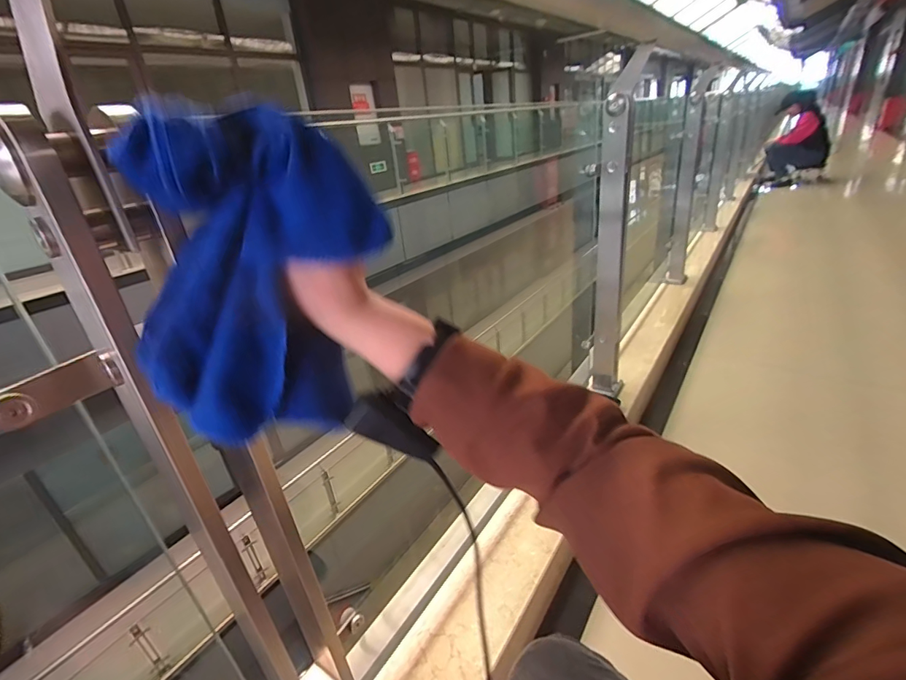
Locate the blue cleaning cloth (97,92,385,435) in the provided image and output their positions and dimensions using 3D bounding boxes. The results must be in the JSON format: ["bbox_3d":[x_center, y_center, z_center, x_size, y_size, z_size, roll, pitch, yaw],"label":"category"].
[{"bbox_3d":[-0.125,-0.040,0.283,0.143,0.193,0.087,-26,33,-35],"label":"blue cleaning cloth"}]

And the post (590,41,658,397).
[{"bbox_3d":[0.437,-0.242,1.188,0.108,0.870,0.078,1,27,13],"label":"post"}]

